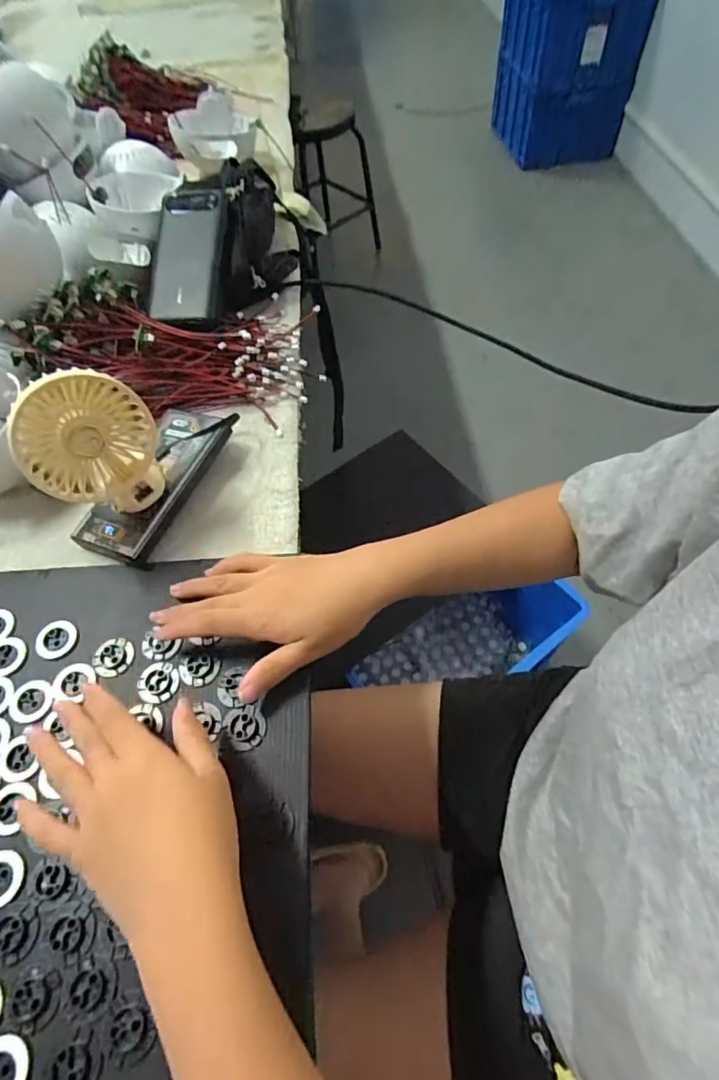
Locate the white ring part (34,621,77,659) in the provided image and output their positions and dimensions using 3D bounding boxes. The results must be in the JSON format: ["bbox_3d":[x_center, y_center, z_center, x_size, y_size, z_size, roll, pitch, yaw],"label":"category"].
[{"bbox_3d":[-0.220,0.071,0.376,0.028,0.004,0.027,-2,58,3],"label":"white ring part"}]

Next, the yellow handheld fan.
[{"bbox_3d":[-0.186,-0.064,0.366,0.084,0.103,0.037,-25,60,-11],"label":"yellow handheld fan"}]

